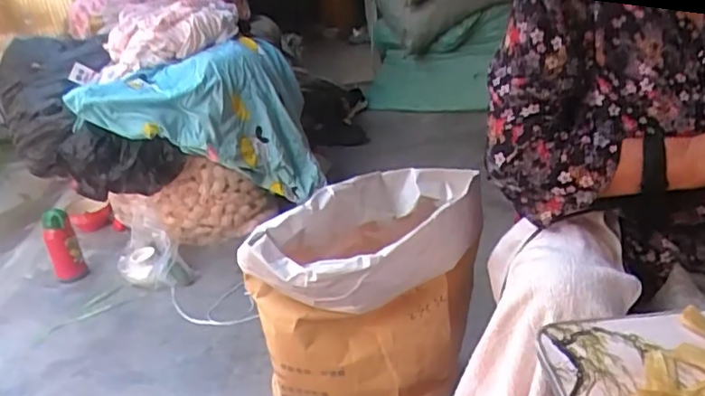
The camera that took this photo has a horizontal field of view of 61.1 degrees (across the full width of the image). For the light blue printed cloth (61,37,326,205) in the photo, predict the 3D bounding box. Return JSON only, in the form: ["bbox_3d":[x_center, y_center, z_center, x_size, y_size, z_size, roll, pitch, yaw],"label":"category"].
[{"bbox_3d":[-0.363,-0.147,1.570,0.607,0.435,0.157,-18,27,-22],"label":"light blue printed cloth"}]

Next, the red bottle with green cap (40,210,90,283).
[{"bbox_3d":[-0.740,0.136,1.538,0.077,0.204,0.075,-19,27,-25],"label":"red bottle with green cap"}]

